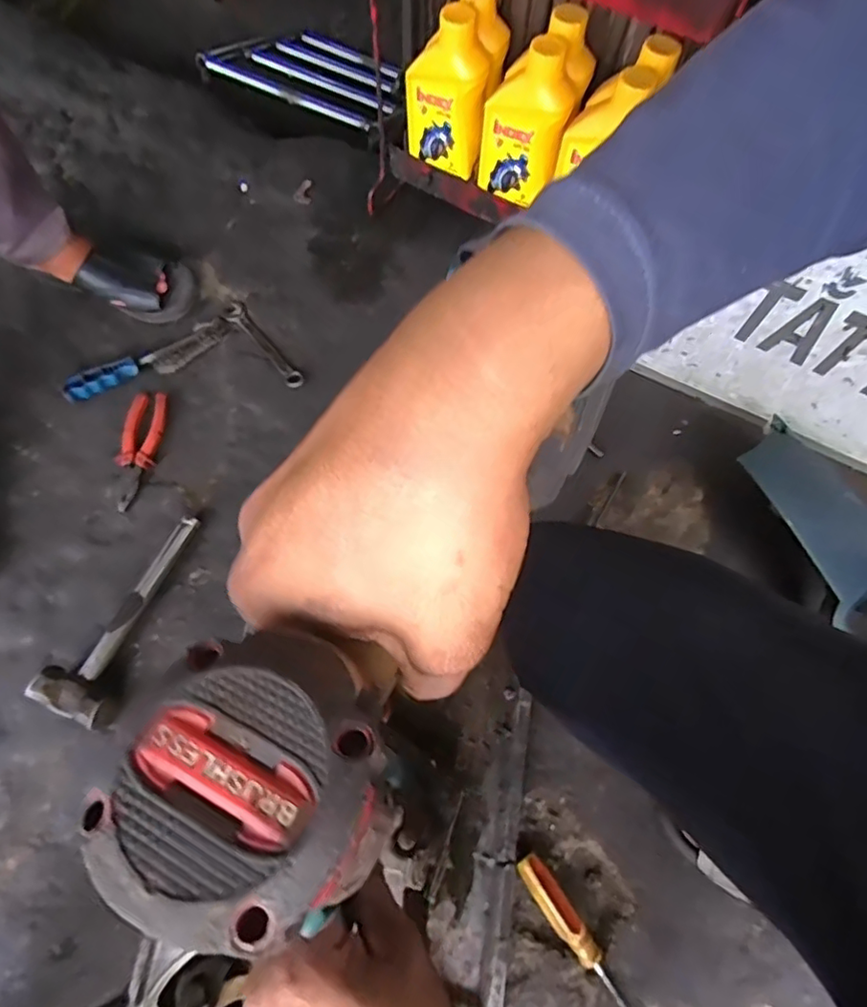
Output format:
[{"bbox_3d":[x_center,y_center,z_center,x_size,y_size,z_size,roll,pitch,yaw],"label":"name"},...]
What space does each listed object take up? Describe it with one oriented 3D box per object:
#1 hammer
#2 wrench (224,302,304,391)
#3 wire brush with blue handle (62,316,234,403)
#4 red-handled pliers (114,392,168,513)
[{"bbox_3d":[-0.371,0.130,0.700,0.098,0.053,0.259,21,71,6],"label":"hammer"},{"bbox_3d":[-0.257,-0.239,0.851,0.032,0.012,0.189,-37,75,-14],"label":"wrench"},{"bbox_3d":[-0.415,-0.212,0.832,0.247,0.017,0.050,-29,74,-12],"label":"wire brush with blue handle"},{"bbox_3d":[-0.415,-0.075,0.798,0.056,0.028,0.172,4,70,0],"label":"red-handled pliers"}]

